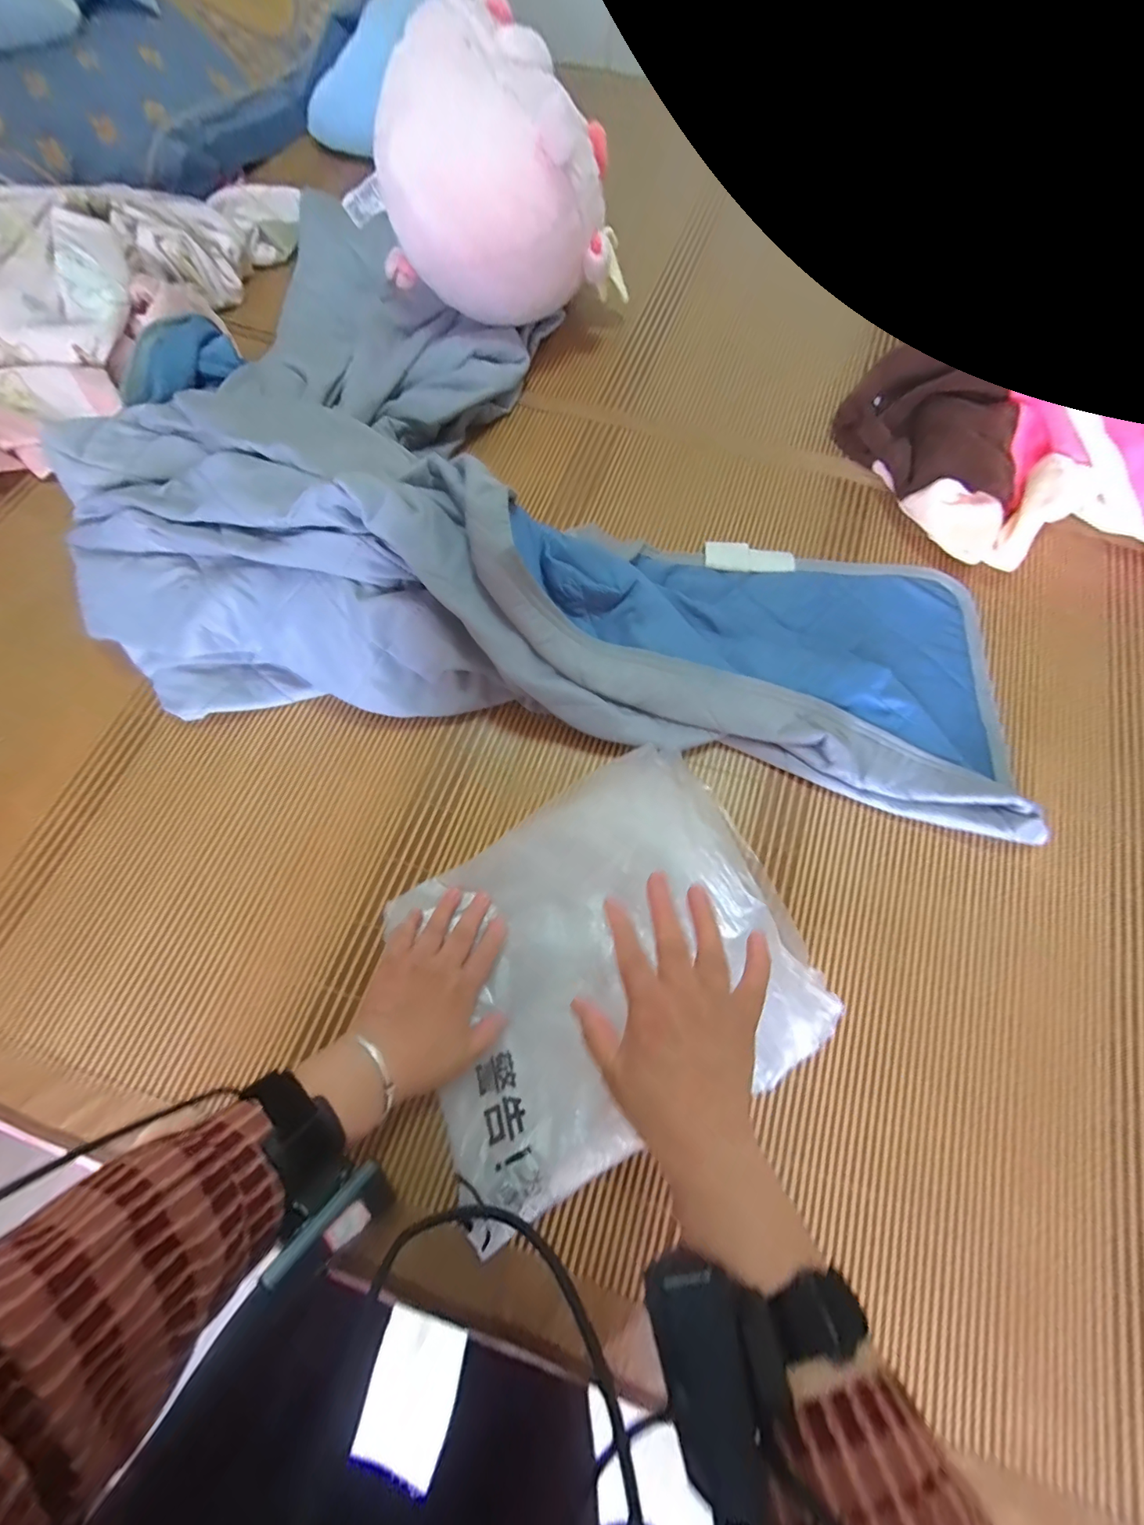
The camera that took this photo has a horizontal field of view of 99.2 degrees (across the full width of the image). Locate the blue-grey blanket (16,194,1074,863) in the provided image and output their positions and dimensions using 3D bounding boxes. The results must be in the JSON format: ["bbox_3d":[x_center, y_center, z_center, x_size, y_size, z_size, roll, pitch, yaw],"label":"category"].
[{"bbox_3d":[-0.032,-0.164,0.467,0.961,0.129,0.309,9,72,3],"label":"blue-grey blanket"}]

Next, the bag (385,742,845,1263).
[{"bbox_3d":[0.025,0.159,0.387,0.310,0.088,0.262,-29,73,-10],"label":"bag"}]

